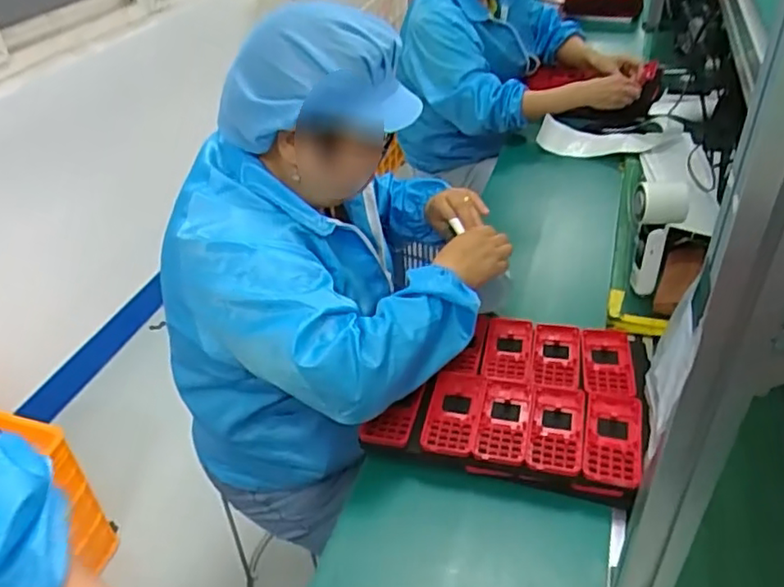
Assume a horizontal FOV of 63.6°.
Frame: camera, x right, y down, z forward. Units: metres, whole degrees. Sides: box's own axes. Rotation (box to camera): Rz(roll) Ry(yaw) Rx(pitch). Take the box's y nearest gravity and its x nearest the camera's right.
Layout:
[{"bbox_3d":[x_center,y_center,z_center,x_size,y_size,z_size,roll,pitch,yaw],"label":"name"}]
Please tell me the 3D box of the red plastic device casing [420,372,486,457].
[{"bbox_3d":[0.079,0.149,0.793,0.061,0.015,0.128,6,37,15],"label":"red plastic device casing"}]

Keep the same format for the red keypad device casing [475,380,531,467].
[{"bbox_3d":[0.141,0.159,0.797,0.060,0.009,0.126,5,37,13],"label":"red keypad device casing"}]

